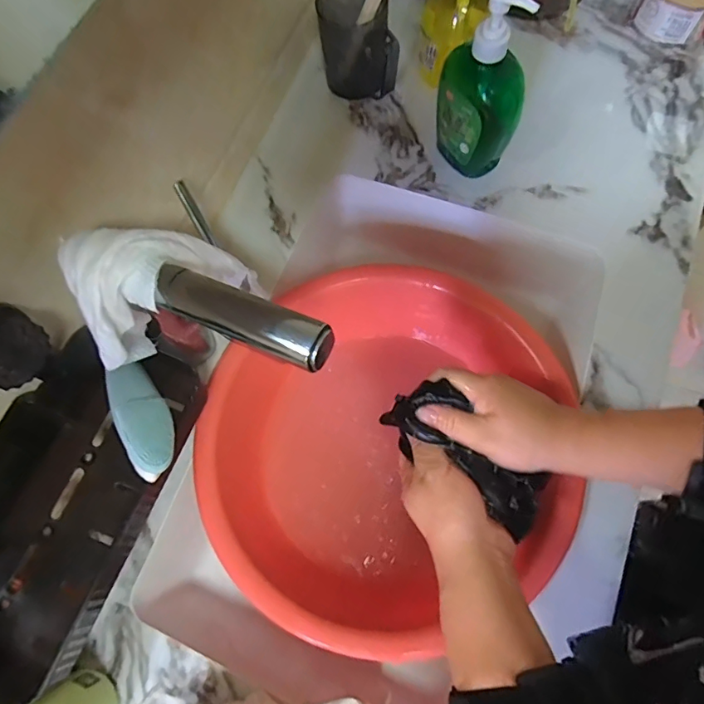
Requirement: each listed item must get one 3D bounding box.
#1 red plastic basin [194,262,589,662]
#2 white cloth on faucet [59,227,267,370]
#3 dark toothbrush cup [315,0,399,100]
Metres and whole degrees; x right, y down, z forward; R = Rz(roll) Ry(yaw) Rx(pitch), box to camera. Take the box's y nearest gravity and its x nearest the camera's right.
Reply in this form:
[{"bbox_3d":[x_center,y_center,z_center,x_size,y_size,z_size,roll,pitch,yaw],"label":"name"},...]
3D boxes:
[{"bbox_3d":[0.019,0.103,0.520,0.371,0.135,0.361,-1,71,3],"label":"red plastic basin"},{"bbox_3d":[-0.137,-0.043,0.359,0.118,0.108,0.070,-22,72,-4],"label":"white cloth on faucet"},{"bbox_3d":[0.006,-0.366,0.585,0.085,0.091,0.106,-4,71,2],"label":"dark toothbrush cup"}]

